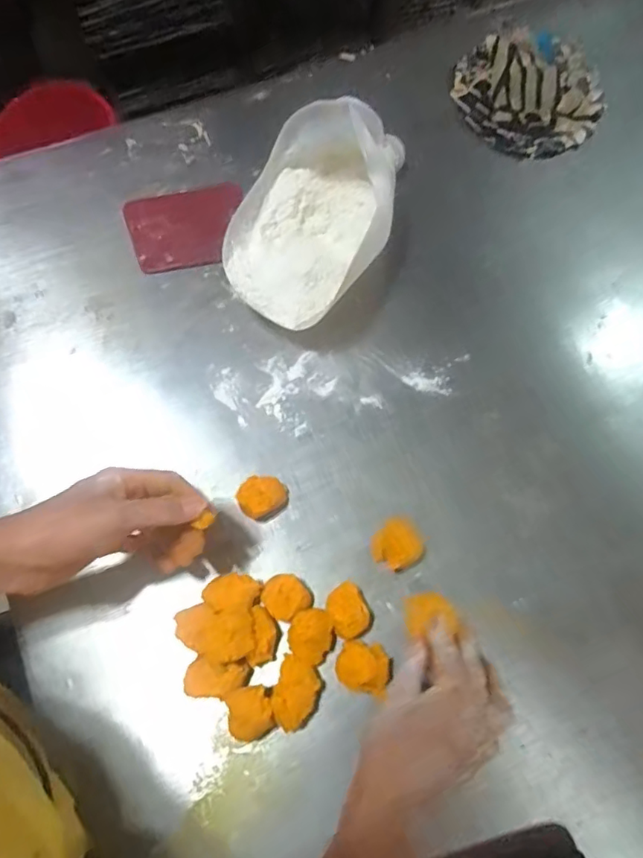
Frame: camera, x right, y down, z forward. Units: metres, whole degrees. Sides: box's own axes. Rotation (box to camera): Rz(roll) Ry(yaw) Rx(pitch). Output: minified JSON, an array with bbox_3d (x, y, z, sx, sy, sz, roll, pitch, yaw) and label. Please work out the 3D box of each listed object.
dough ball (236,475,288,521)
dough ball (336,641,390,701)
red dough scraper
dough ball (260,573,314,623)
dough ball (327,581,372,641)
[{"bbox_3d":[-0.054,0.062,0.507,0.043,0.029,0.035,-25,76,-9],"label":"dough ball"},{"bbox_3d":[0.034,0.199,0.463,0.042,0.032,0.038,16,73,3],"label":"dough ball"},{"bbox_3d":[-0.147,-0.218,0.595,0.127,0.011,0.092,-11,77,6],"label":"red dough scraper"},{"bbox_3d":[-0.031,0.147,0.482,0.038,0.033,0.038,0,73,-2],"label":"dough ball"},{"bbox_3d":[0.023,0.159,0.478,0.032,0.030,0.044,-27,76,-9],"label":"dough ball"}]

